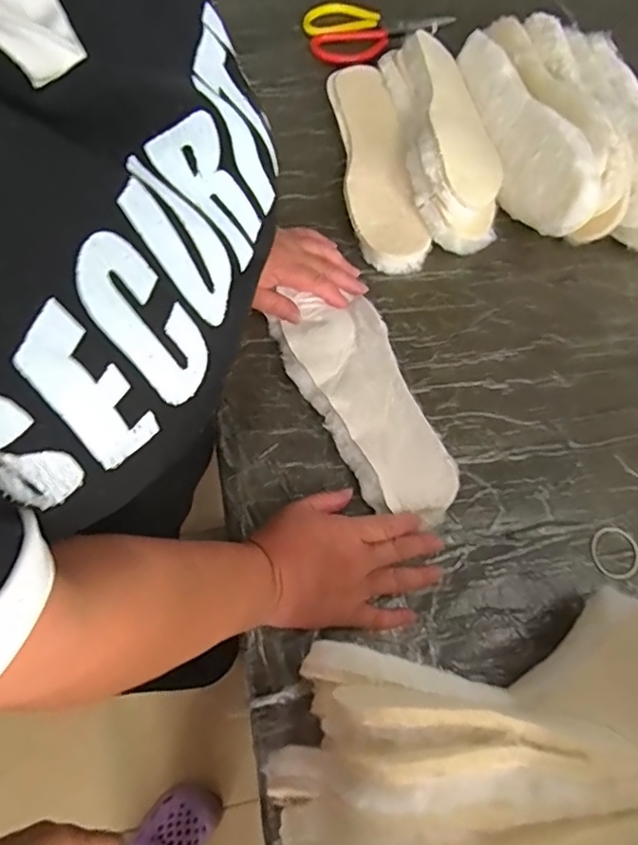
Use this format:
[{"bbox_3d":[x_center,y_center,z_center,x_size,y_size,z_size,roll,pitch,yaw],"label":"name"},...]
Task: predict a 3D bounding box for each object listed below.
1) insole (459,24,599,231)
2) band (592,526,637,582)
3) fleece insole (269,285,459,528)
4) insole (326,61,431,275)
[{"bbox_3d":[0.213,-0.318,0.632,0.020,0.086,0.280,6,63,-37],"label":"insole"},{"bbox_3d":[0.251,0.109,0.504,0.044,0.004,0.043,1,64,-2],"label":"band"},{"bbox_3d":[0.043,-0.016,0.533,0.096,0.018,0.225,-23,67,-13],"label":"fleece insole"},{"bbox_3d":[0.060,-0.280,0.649,0.073,0.033,0.273,-5,65,-5],"label":"insole"}]

